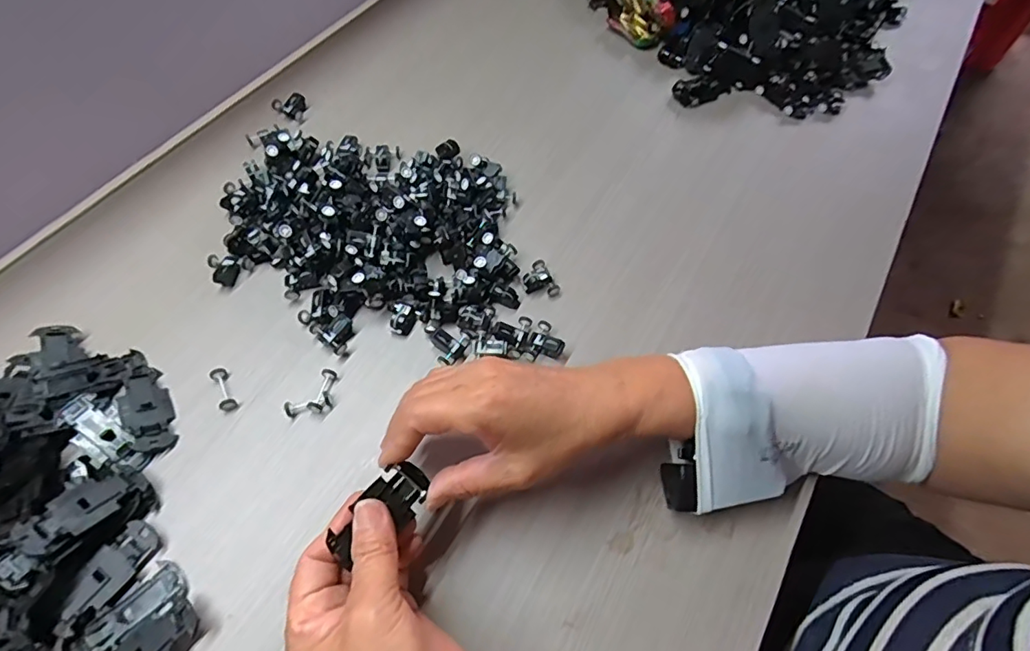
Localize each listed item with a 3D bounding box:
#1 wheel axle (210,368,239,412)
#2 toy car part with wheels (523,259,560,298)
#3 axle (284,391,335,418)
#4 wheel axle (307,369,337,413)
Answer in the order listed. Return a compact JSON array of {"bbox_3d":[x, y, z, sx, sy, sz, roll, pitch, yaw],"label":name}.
[{"bbox_3d":[-0.207,0.045,0.378,0.011,0.008,0.034,-25,64,-17],"label":"wheel axle"},{"bbox_3d":[0.019,-0.037,0.429,0.023,0.013,0.033,-24,64,-17],"label":"toy car part with wheels"},{"bbox_3d":[-0.145,0.055,0.374,0.032,0.010,0.012,-17,62,-13],"label":"axle"},{"bbox_3d":[-0.137,0.045,0.379,0.010,0.009,0.033,11,60,3],"label":"wheel axle"}]

